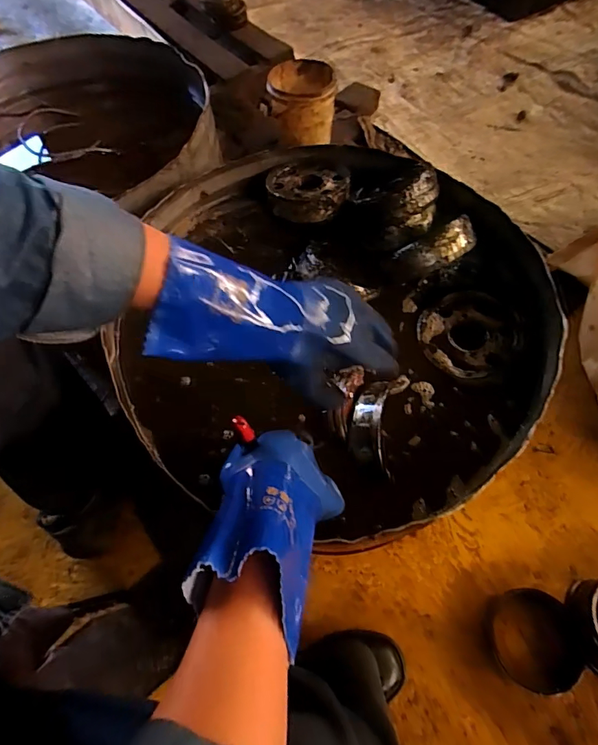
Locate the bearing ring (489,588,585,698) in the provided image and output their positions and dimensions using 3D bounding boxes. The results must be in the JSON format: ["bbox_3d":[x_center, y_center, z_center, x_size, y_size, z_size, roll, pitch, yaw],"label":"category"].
[{"bbox_3d":[0.342,0.388,0.635,0.111,0.044,0.128,-5,61,0],"label":"bearing ring"}]

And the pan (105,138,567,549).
[{"bbox_3d":[0.033,-0.080,0.557,0.524,0.084,0.548,-33,65,-14],"label":"pan"}]

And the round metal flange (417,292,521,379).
[{"bbox_3d":[0.217,-0.051,0.556,0.114,0.012,0.114,-4,69,12],"label":"round metal flange"}]

